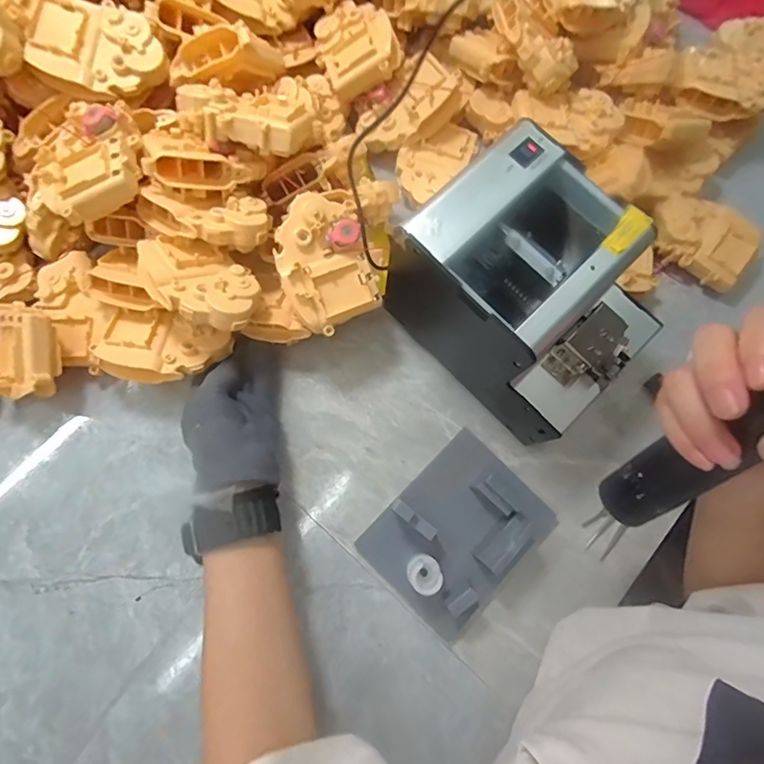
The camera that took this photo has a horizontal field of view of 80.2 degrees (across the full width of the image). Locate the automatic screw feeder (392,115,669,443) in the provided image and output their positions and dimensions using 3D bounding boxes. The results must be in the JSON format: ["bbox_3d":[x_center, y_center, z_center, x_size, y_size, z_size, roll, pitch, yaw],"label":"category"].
[{"bbox_3d":[0.106,-0.063,0.356,0.142,0.142,0.189,-44,82,-10],"label":"automatic screw feeder"}]

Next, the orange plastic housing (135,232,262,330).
[{"bbox_3d":[-0.140,-0.074,0.350,0.097,0.031,0.067,36,56,10],"label":"orange plastic housing"}]

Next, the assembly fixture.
[{"bbox_3d":[0.064,0.123,0.366,0.137,0.045,0.112,-44,82,-10],"label":"assembly fixture"}]

